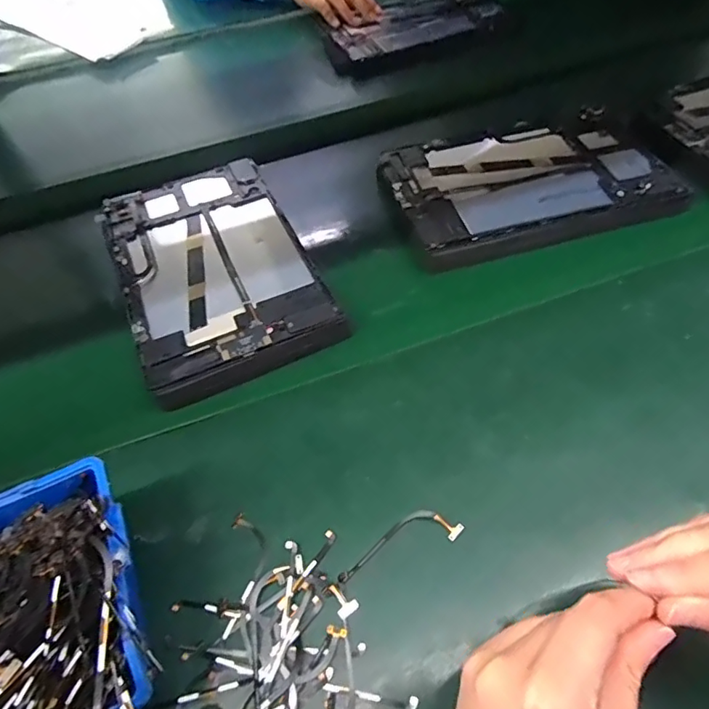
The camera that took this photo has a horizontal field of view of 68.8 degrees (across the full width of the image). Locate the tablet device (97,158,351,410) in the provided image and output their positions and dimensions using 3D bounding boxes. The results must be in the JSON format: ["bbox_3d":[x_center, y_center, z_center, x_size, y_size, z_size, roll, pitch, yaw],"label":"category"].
[{"bbox_3d":[-0.123,-0.081,0.445,0.154,0.021,0.252,-24,55,-13],"label":"tablet device"}]

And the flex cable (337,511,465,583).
[{"bbox_3d":[0.026,0.112,0.314,0.080,0.004,0.023,-17,54,-8],"label":"flex cable"}]

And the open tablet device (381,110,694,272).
[{"bbox_3d":[0.161,-0.168,0.482,0.244,0.008,0.167,-16,58,-6],"label":"open tablet device"}]

